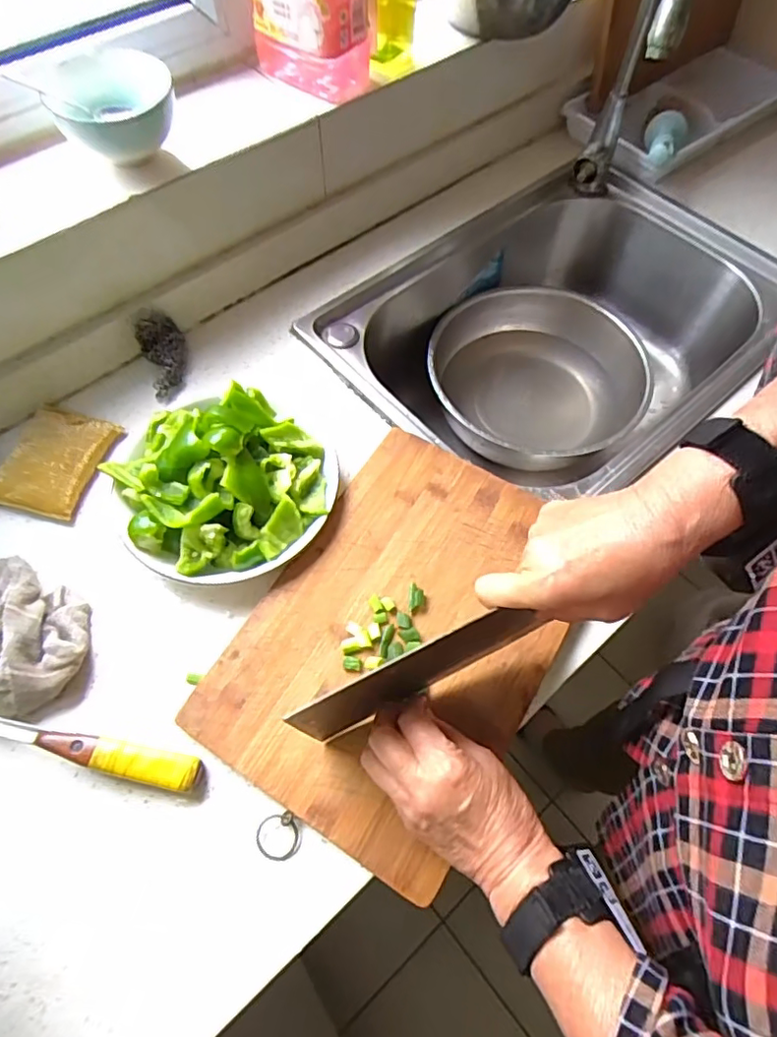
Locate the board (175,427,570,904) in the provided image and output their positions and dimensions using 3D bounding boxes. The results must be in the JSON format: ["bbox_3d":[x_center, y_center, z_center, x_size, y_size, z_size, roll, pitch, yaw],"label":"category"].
[{"bbox_3d":[0.014,0.085,0.460,0.222,0.021,0.317,30,64,13],"label":"board"}]

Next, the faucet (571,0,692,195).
[{"bbox_3d":[0.253,-0.462,0.597,0.053,0.310,0.182,18,63,6],"label":"faucet"}]

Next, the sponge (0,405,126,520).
[{"bbox_3d":[-0.321,-0.059,0.542,0.087,0.018,0.112,14,63,4],"label":"sponge"}]

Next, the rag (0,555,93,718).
[{"bbox_3d":[-0.310,0.087,0.454,0.143,0.036,0.095,30,65,12],"label":"rag"}]

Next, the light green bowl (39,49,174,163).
[{"bbox_3d":[-0.255,-0.386,0.528,0.109,0.048,0.095,-12,64,-9],"label":"light green bowl"}]

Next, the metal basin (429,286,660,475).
[{"bbox_3d":[0.200,-0.188,0.769,0.277,0.093,0.299,1,63,-2],"label":"metal basin"}]

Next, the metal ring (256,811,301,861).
[{"bbox_3d":[-0.079,0.228,0.403,0.031,0.005,0.031,0,81,3],"label":"metal ring"}]

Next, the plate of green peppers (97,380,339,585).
[{"bbox_3d":[-0.149,-0.038,0.488,0.190,0.066,0.173,1,63,-2],"label":"plate of green peppers"}]

